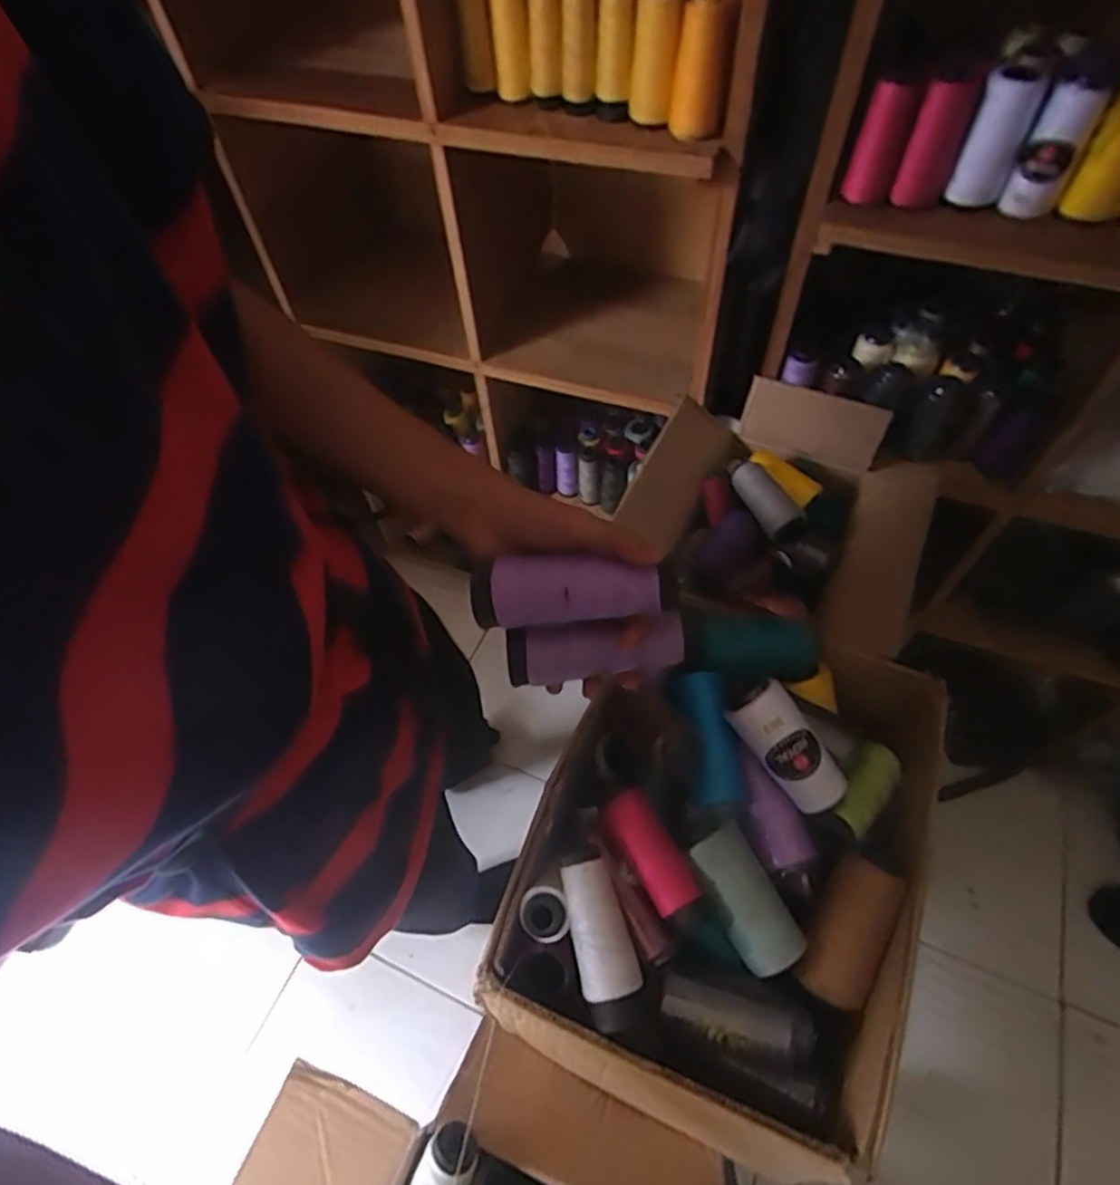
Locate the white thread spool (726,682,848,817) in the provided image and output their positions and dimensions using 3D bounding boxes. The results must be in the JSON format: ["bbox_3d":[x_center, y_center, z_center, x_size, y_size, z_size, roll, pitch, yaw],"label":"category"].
[{"bbox_3d":[0.180,0.120,0.523,0.049,0.041,0.113,-34,85,-21],"label":"white thread spool"}]

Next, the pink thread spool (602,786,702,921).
[{"bbox_3d":[0.069,0.199,0.503,0.035,0.035,0.089,-29,60,-15],"label":"pink thread spool"}]

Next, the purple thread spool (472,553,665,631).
[{"bbox_3d":[0.003,0.003,0.381,0.108,0.039,0.033,-1,51,18],"label":"purple thread spool"}]

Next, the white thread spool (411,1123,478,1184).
[{"bbox_3d":[-0.082,0.407,0.449,0.036,0.034,0.073,23,84,20],"label":"white thread spool"}]

